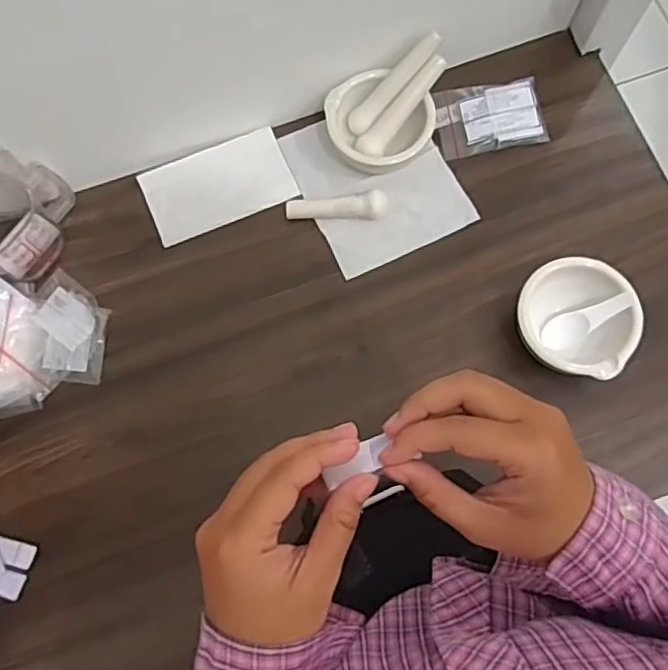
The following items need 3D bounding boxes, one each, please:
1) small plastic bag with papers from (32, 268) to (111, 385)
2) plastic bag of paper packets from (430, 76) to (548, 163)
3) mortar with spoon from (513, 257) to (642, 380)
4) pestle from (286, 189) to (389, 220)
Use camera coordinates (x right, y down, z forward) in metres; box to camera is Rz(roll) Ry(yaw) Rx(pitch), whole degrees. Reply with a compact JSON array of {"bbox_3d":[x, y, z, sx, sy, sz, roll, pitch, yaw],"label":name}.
[{"bbox_3d":[-0.238,-0.007,0.570,0.061,0.017,0.100,-15,76,-3],"label":"small plastic bag with papers"},{"bbox_3d":[0.151,-0.214,0.616,0.101,0.020,0.069,-11,75,-1],"label":"plastic bag of paper packets"},{"bbox_3d":[0.204,-0.015,0.535,0.097,0.060,0.093,0,75,1],"label":"mortar with spoon"},{"bbox_3d":[0.003,-0.118,0.591,0.093,0.028,0.023,-2,75,1],"label":"pestle"}]

